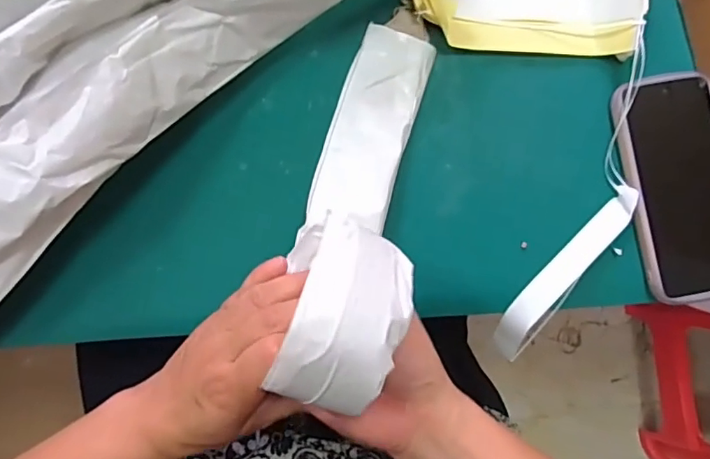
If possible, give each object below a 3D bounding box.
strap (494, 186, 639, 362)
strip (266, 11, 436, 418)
[{"bbox_3d":[0.157,0.029,0.402,0.033,0.029,0.152,38,83,-1],"label":"strap"},{"bbox_3d":[0.008,-0.028,0.331,0.061,0.079,0.253,16,43,-6],"label":"strip"}]

